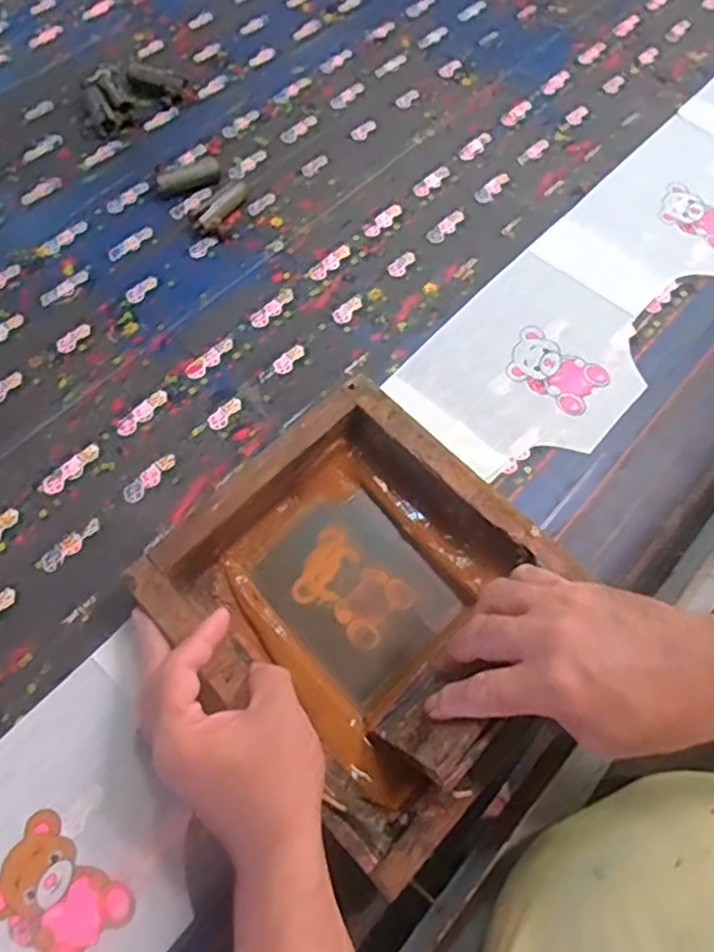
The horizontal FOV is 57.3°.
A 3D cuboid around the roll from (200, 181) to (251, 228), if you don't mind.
[{"bbox_3d":[-0.129,-0.262,0.637,0.018,0.017,0.068,27,66,10],"label":"roll"}]

